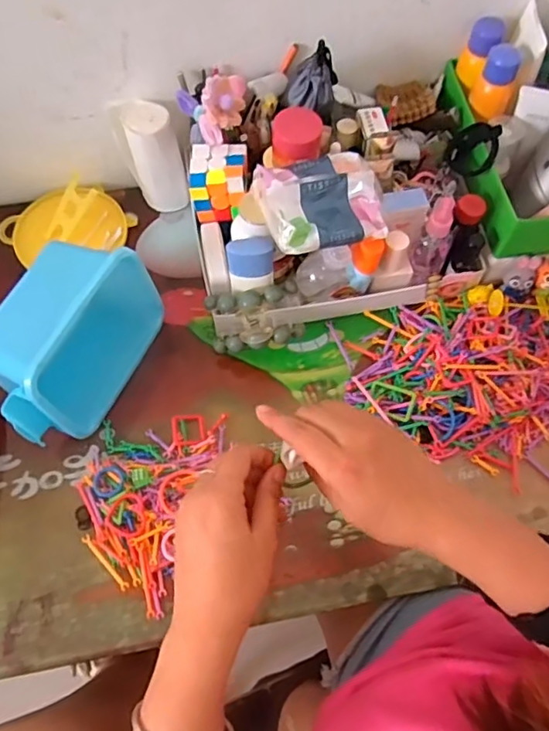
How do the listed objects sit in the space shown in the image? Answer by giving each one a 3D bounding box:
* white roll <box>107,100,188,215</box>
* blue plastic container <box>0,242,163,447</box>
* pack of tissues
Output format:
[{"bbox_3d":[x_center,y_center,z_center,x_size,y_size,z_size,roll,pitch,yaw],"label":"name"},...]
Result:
[{"bbox_3d":[-0.143,-0.244,0.658,0.062,0.125,0.070,-18,66,-8],"label":"white roll"},{"bbox_3d":[-0.208,-0.024,0.564,0.103,0.117,0.187,23,67,11],"label":"blue plastic container"},{"bbox_3d":[0.044,-0.155,0.531,0.115,0.042,0.090,-16,88,-21],"label":"pack of tissues"}]

